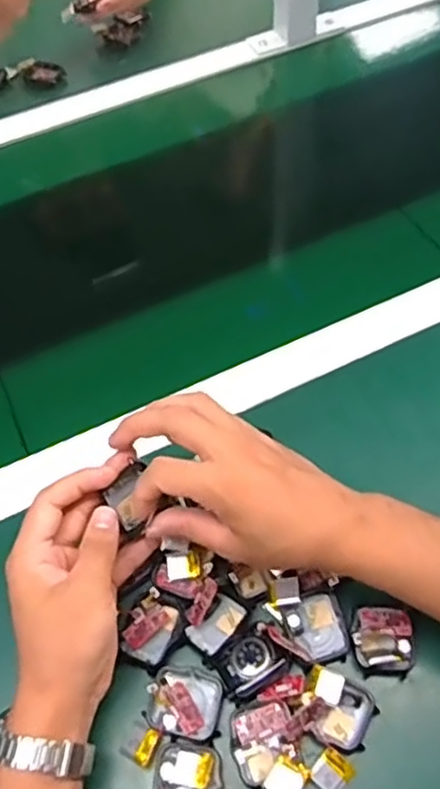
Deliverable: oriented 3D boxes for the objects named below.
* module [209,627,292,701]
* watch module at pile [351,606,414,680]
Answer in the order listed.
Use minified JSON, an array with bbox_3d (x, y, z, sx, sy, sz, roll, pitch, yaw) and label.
[{"bbox_3d":[0.019,0.167,0.422,0.041,0.013,0.036,-31,60,-16],"label":"module"},{"bbox_3d":[0.105,0.156,0.427,0.039,0.020,0.040,2,56,5],"label":"watch module at pile"}]

